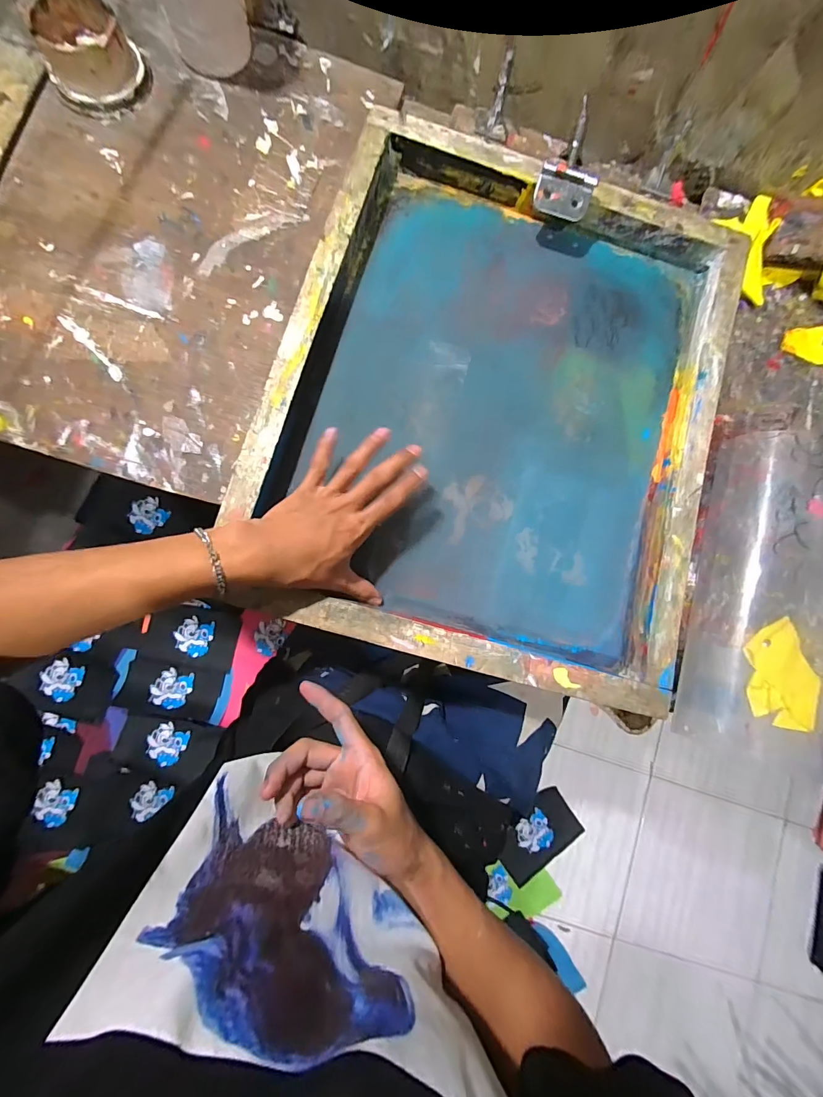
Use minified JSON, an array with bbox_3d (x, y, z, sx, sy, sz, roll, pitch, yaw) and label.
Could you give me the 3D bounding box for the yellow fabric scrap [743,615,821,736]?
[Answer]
[{"bbox_3d":[0.411,0.141,0.440,0.076,0.011,0.113,-3,84,-5],"label":"yellow fabric scrap"}]

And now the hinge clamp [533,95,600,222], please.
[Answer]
[{"bbox_3d":[0.182,-0.428,0.443,0.060,0.028,0.113,22,82,-2],"label":"hinge clamp"}]

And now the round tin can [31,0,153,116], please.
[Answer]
[{"bbox_3d":[-0.350,-0.541,0.430,0.102,0.043,0.107,-25,86,-7],"label":"round tin can"}]

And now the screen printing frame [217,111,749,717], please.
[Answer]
[{"bbox_3d":[0.096,-0.156,0.424,0.445,0.046,0.538,16,82,-3],"label":"screen printing frame"}]

